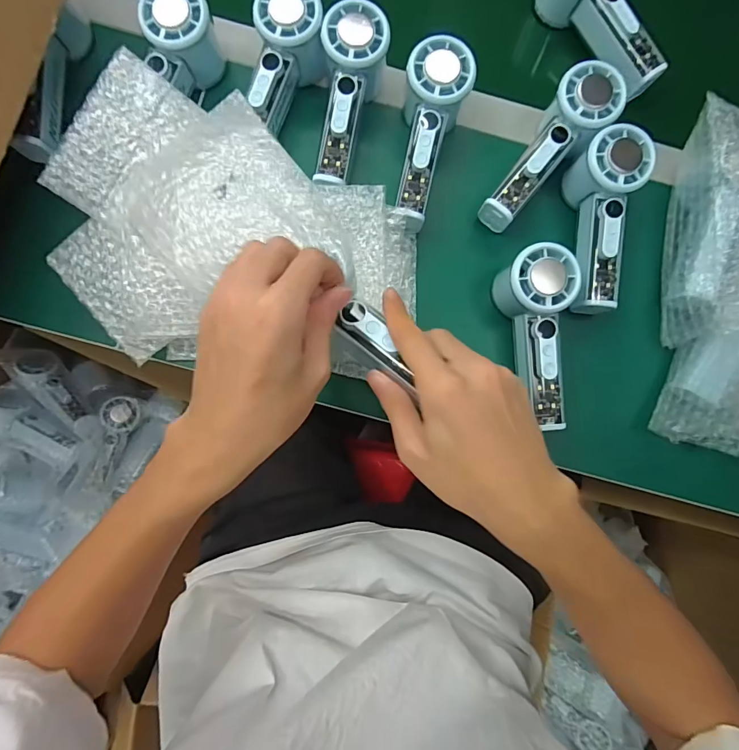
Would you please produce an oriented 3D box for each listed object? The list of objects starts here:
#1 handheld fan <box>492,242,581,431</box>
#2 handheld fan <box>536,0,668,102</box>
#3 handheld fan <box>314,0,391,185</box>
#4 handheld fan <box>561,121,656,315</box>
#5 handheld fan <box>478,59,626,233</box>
[{"bbox_3d":[0.143,-0.032,0.375,0.063,0.056,0.153,-7,96,-4],"label":"handheld fan"},{"bbox_3d":[0.224,-0.340,0.406,0.045,0.056,0.150,-31,86,-6],"label":"handheld fan"},{"bbox_3d":[-0.017,-0.239,0.377,0.053,0.055,0.146,7,83,-3],"label":"handheld fan"},{"bbox_3d":[0.204,-0.134,0.377,0.055,0.053,0.153,9,83,-2],"label":"handheld fan"},{"bbox_3d":[0.161,-0.202,0.386,0.052,0.047,0.155,39,98,2],"label":"handheld fan"}]

